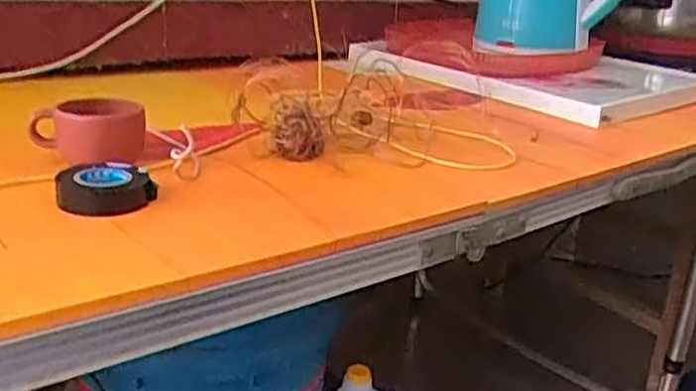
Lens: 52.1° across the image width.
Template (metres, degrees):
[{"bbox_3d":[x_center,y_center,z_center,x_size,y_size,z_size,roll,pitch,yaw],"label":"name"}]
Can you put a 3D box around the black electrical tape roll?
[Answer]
[{"bbox_3d":[-0.164,-0.005,0.481,0.062,0.020,0.050,-2,21,-20],"label":"black electrical tape roll"}]

